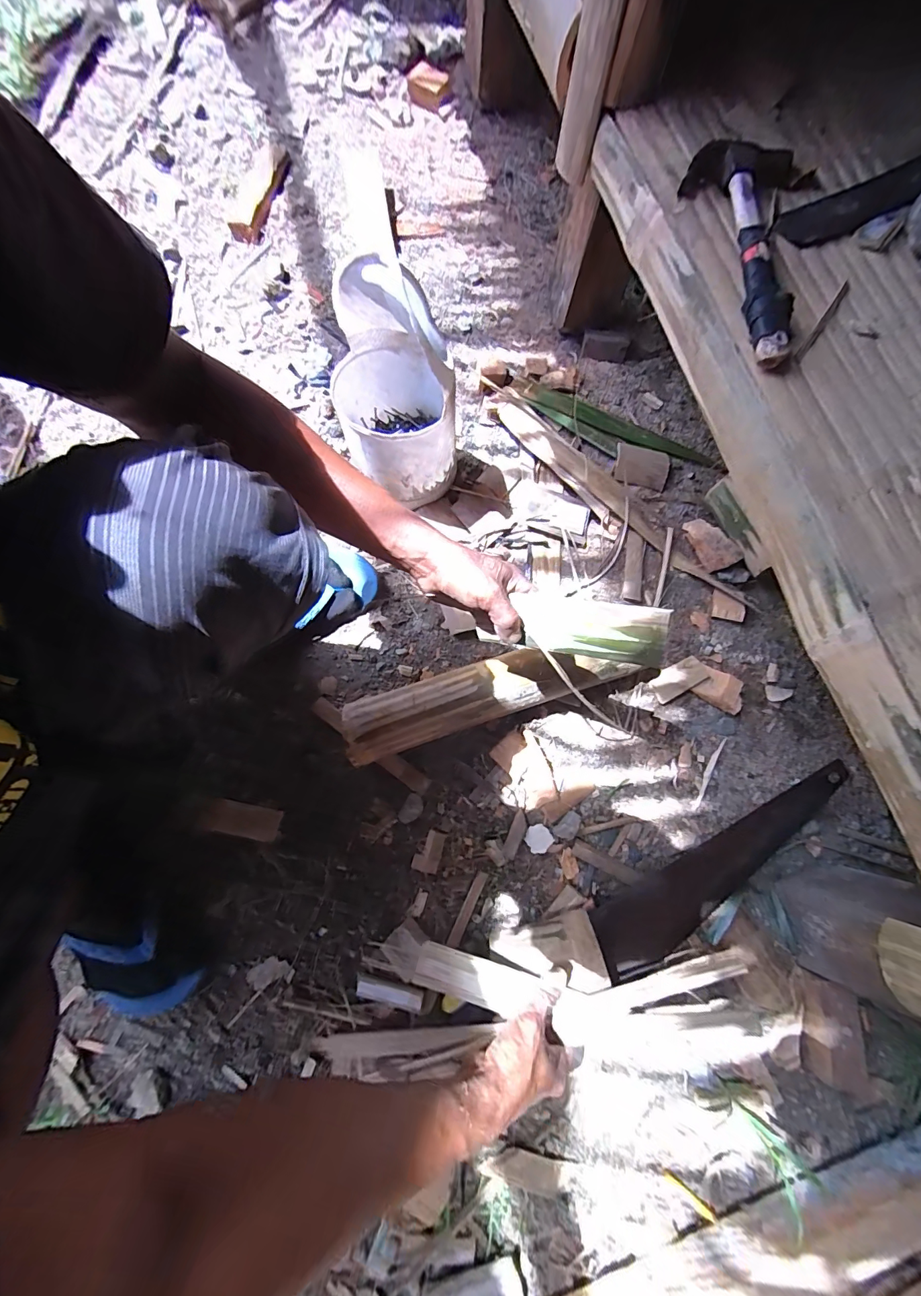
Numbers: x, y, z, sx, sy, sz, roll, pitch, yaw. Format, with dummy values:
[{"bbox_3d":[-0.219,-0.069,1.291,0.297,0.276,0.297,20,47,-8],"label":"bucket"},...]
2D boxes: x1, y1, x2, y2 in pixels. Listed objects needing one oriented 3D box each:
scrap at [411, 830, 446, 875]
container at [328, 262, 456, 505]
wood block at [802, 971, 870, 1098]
[{"bbox_3d":[-0.037,0.247,0.520,0.030,0.010,0.048,21,75,2],"label":"scrap"},{"bbox_3d":[-0.084,-0.316,0.522,0.136,0.222,0.163,-13,77,-7],"label":"container"},{"bbox_3d":[0.429,0.438,0.494,0.059,0.032,0.108,8,73,-2],"label":"wood block"}]

